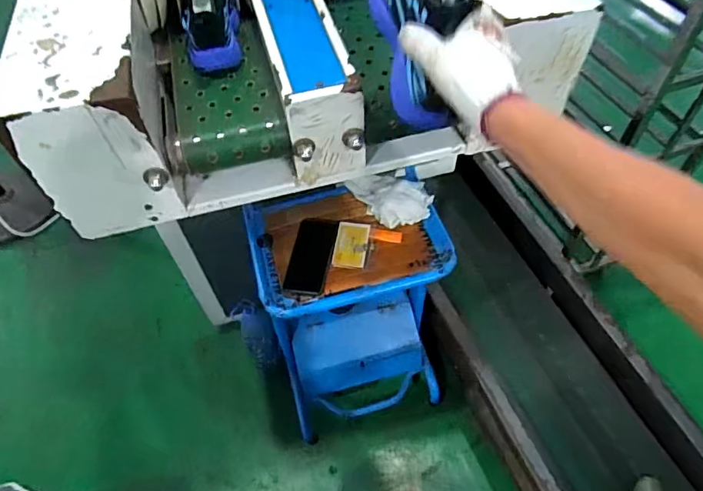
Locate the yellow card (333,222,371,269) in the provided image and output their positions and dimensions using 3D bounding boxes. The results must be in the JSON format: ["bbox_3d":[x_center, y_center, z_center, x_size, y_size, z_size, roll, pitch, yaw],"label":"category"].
[{"bbox_3d":[0.000,-0.001,0.913,0.060,0.004,0.095,4,64,10],"label":"yellow card"}]

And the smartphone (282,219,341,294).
[{"bbox_3d":[-0.075,0.017,0.912,0.077,0.005,0.157,8,62,8],"label":"smartphone"}]

